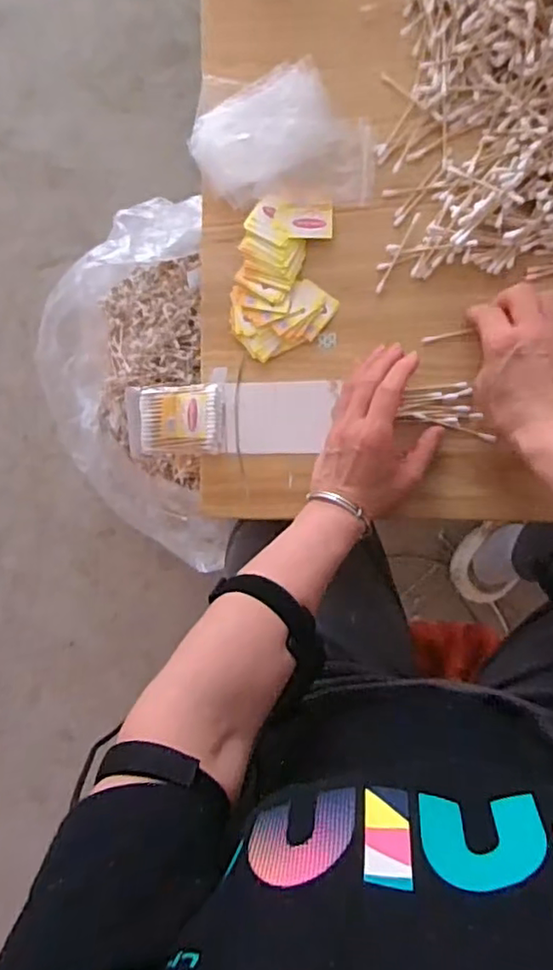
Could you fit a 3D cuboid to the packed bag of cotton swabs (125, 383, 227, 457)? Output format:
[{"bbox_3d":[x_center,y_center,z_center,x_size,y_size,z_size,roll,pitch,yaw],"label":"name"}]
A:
[{"bbox_3d":[-0.089,-0.057,0.538,0.089,0.016,0.060,-2,89,8],"label":"packed bag of cotton swabs"}]

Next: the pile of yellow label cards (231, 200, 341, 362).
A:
[{"bbox_3d":[0.004,-0.174,0.514,0.087,0.014,0.124,-1,89,9],"label":"pile of yellow label cards"}]

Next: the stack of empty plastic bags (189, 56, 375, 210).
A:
[{"bbox_3d":[0.005,-0.298,0.517,0.151,0.017,0.112,2,90,9],"label":"stack of empty plastic bags"}]

